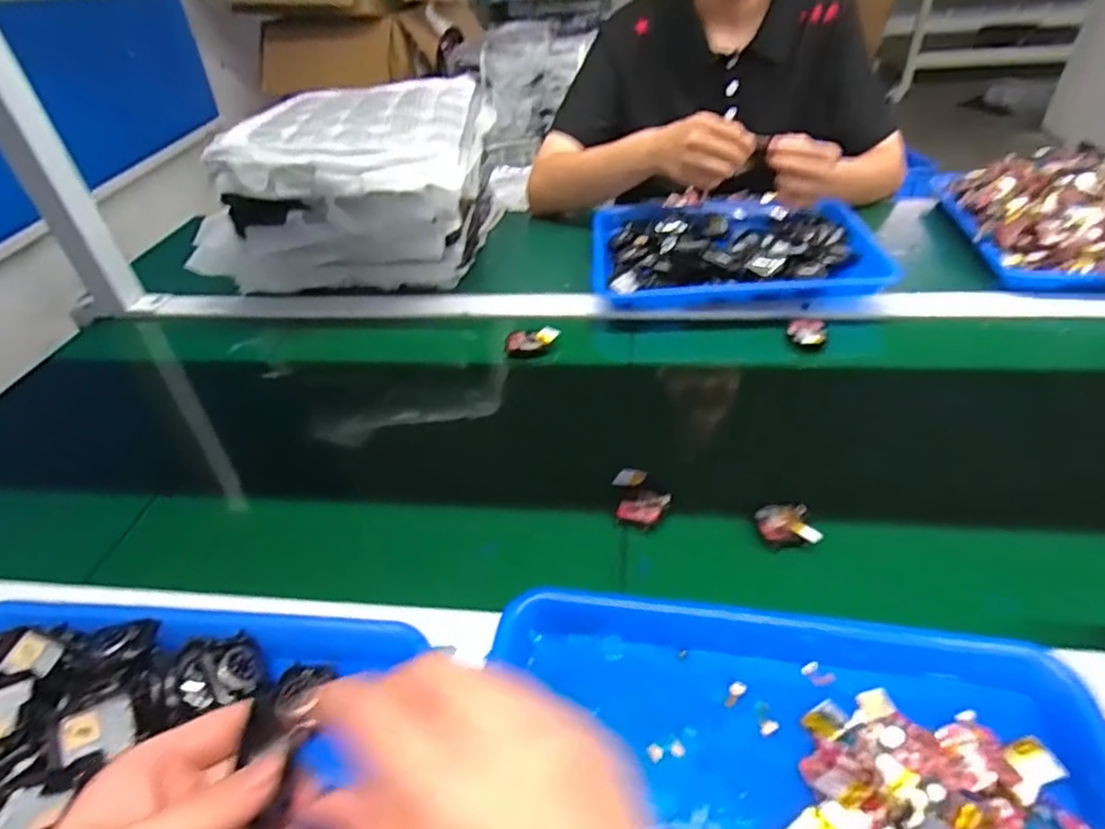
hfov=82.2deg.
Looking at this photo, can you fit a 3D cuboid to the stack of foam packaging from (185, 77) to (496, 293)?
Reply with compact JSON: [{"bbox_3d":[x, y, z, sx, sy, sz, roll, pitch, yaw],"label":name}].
[{"bbox_3d":[-0.258,-0.295,0.827,0.343,0.190,0.276,0,41,5],"label":"stack of foam packaging"}]

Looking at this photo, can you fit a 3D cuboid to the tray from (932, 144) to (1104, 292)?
[{"bbox_3d":[0.627,-0.242,0.762,0.237,0.071,0.281,3,42,8],"label":"tray"}]

